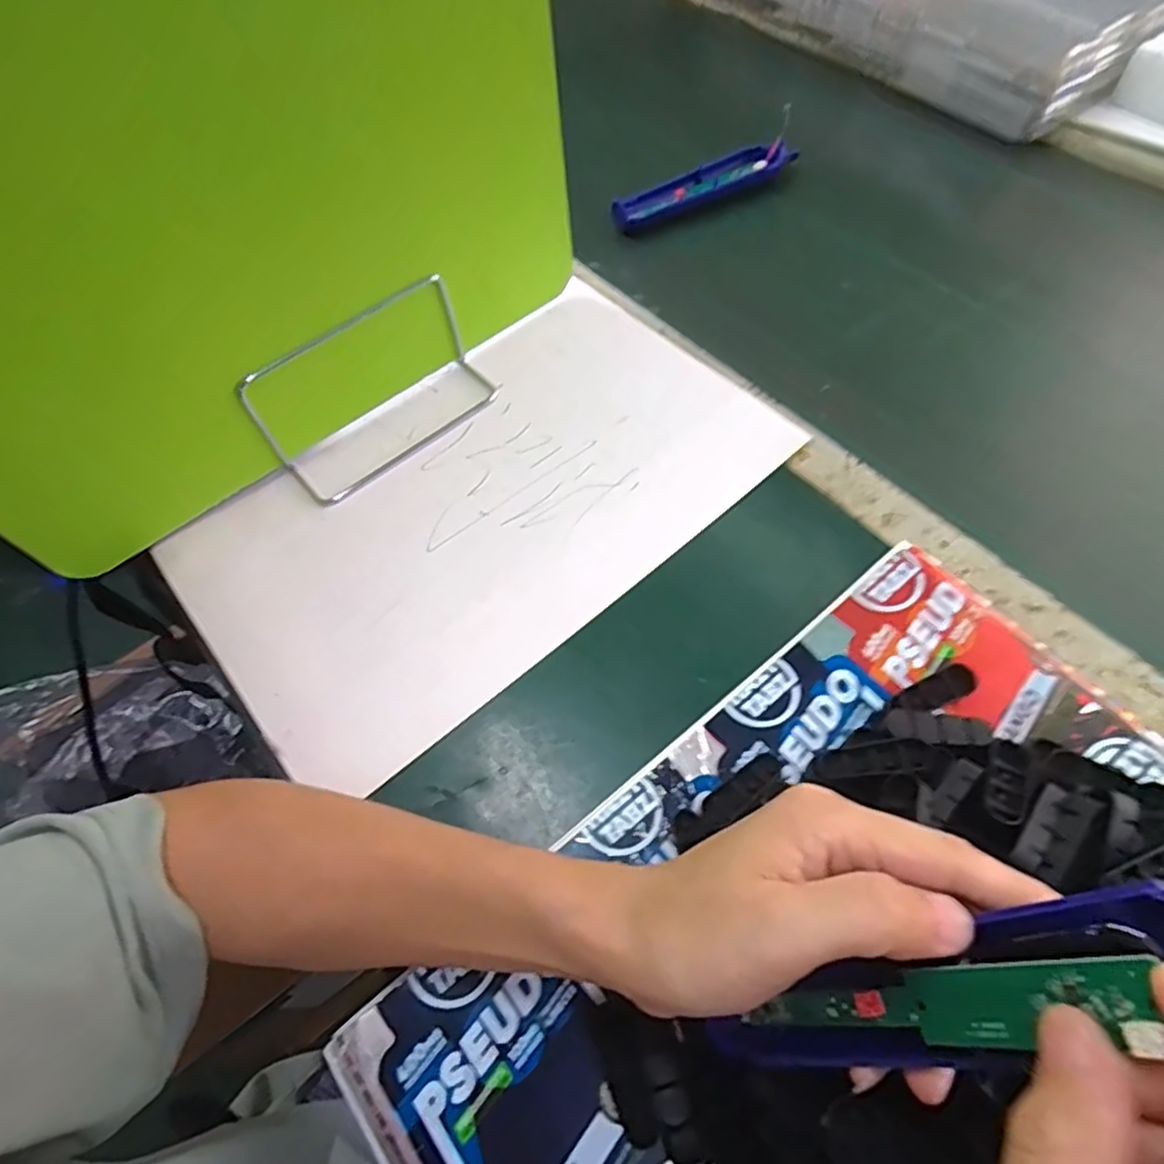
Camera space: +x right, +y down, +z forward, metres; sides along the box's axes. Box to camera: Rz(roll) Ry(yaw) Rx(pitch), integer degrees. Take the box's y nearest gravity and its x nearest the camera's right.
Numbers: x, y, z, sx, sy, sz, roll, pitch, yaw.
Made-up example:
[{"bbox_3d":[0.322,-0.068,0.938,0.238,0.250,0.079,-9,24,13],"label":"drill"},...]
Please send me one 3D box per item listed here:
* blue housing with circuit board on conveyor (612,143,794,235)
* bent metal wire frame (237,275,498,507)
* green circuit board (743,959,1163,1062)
[{"bbox_3d":[0.107,-0.346,0.589,0.170,0.010,0.038,-29,81,-7],"label":"blue housing with circuit board on conveyor"},{"bbox_3d":[-0.137,-0.130,0.443,0.156,0.082,0.065,-35,63,-15],"label":"bent metal wire frame"},{"bbox_3d":[0.098,0.126,0.197,0.008,0.126,0.019,11,55,-28],"label":"green circuit board"}]

